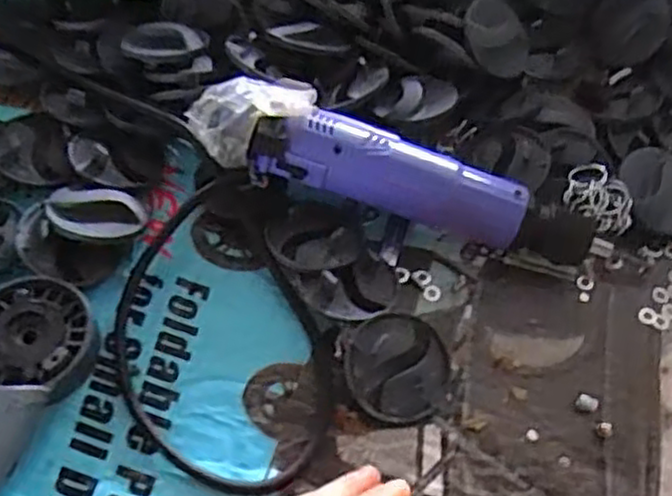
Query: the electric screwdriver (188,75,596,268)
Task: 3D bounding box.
[{"bbox_3d":[0.033,-0.043,0.427,0.243,0.047,0.063,20,60,-5],"label":"electric screwdriver"}]

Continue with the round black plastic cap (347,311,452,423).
[{"bbox_3d":[0.034,0.064,0.384,0.056,0.009,0.056,1,84,-16],"label":"round black plastic cap"}]

